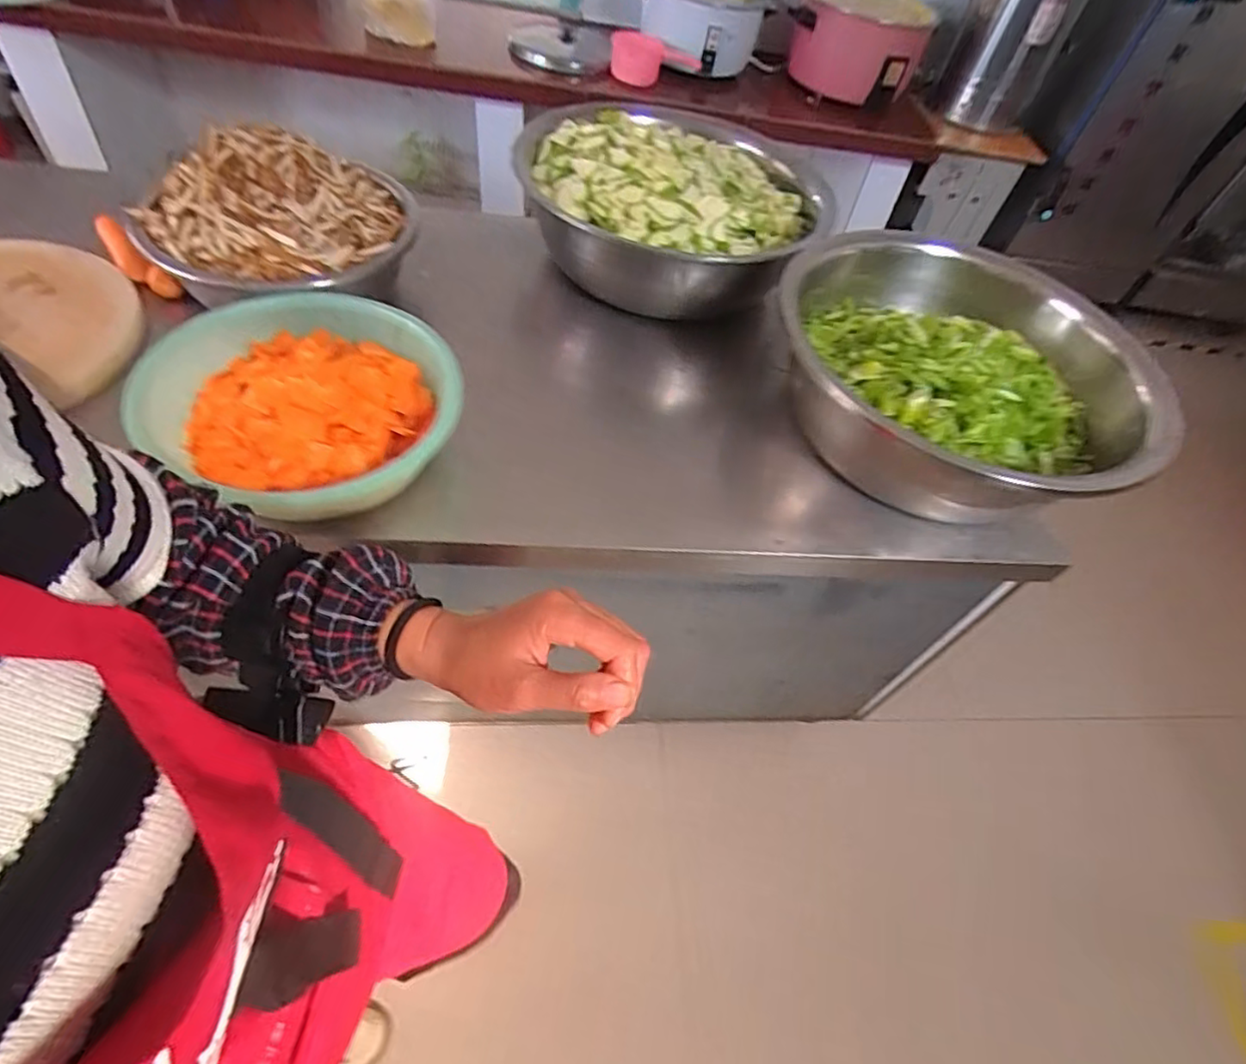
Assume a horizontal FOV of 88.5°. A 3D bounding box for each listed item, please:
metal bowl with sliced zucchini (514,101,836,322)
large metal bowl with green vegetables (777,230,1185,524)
[{"bbox_3d":[0.077,-0.582,1.164,0.521,0.193,0.512,5,52,-7],"label":"metal bowl with sliced zucchini"},{"bbox_3d":[0.478,-0.220,0.956,0.497,0.199,0.497,5,52,-7],"label":"large metal bowl with green vegetables"}]

